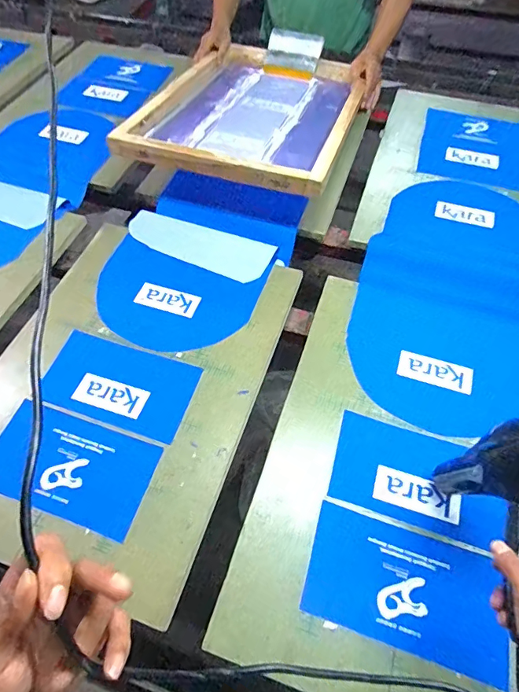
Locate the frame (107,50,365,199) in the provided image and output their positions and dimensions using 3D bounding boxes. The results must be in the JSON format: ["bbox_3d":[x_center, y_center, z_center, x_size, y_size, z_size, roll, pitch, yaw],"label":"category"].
[{"bbox_3d":[-0.004,-0.579,1.092,0.459,0.046,0.633,15,50,9],"label":"frame"}]

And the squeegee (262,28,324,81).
[{"bbox_3d":[0.095,-0.824,1.263,0.156,0.026,0.127,20,103,14],"label":"squeegee"}]

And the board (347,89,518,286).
[{"bbox_3d":[0.497,-0.416,1.053,0.434,0.021,0.640,16,58,11],"label":"board"}]

